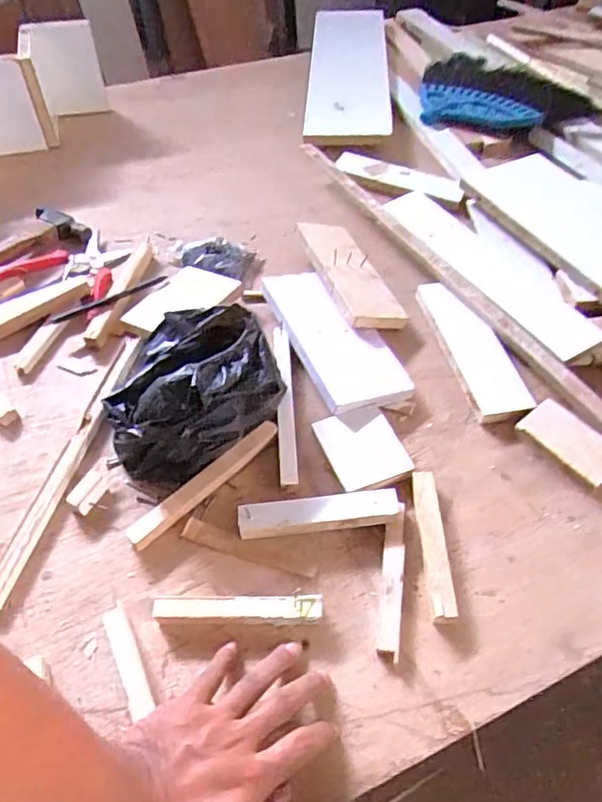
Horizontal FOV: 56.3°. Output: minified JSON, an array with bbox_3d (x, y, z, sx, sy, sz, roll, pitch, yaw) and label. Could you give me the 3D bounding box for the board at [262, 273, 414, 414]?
[{"bbox_3d":[0.035,-0.080,0.667,0.099,0.021,0.223,-20,56,-16],"label":"board"}]

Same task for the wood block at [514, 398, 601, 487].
[{"bbox_3d":[0.283,0.043,0.594,0.054,0.014,0.097,-32,60,-24],"label":"wood block"}]

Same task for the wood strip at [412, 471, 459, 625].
[{"bbox_3d":[0.124,0.131,0.525,0.022,0.014,0.142,-1,52,-2],"label":"wood strip"}]

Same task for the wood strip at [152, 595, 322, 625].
[{"bbox_3d":[-0.054,0.181,0.487,0.142,0.022,0.020,0,52,-2],"label":"wood strip"}]

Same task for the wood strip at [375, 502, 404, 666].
[{"bbox_3d":[0.083,0.158,0.511,0.019,0.010,0.138,-1,57,18],"label":"wood strip"}]

